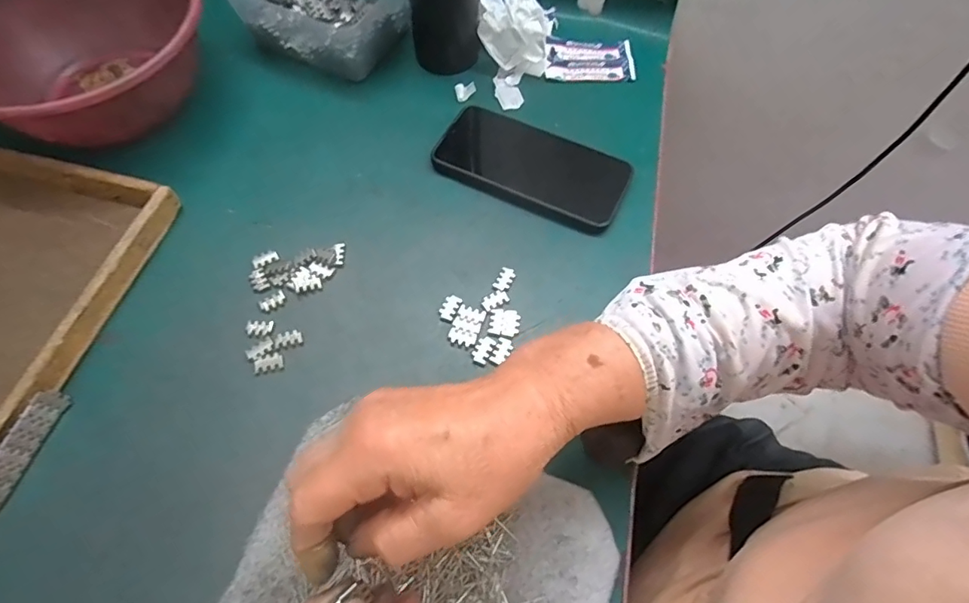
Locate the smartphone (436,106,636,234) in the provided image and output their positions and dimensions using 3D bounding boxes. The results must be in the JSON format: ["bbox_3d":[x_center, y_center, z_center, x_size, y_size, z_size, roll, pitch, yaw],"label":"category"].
[{"bbox_3d":[0.040,-0.118,0.438,0.160,0.011,0.078,26,64,10],"label":"smartphone"}]

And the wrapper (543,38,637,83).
[{"bbox_3d":[0.105,-0.242,0.510,0.087,0.009,0.055,2,62,-2],"label":"wrapper"}]

